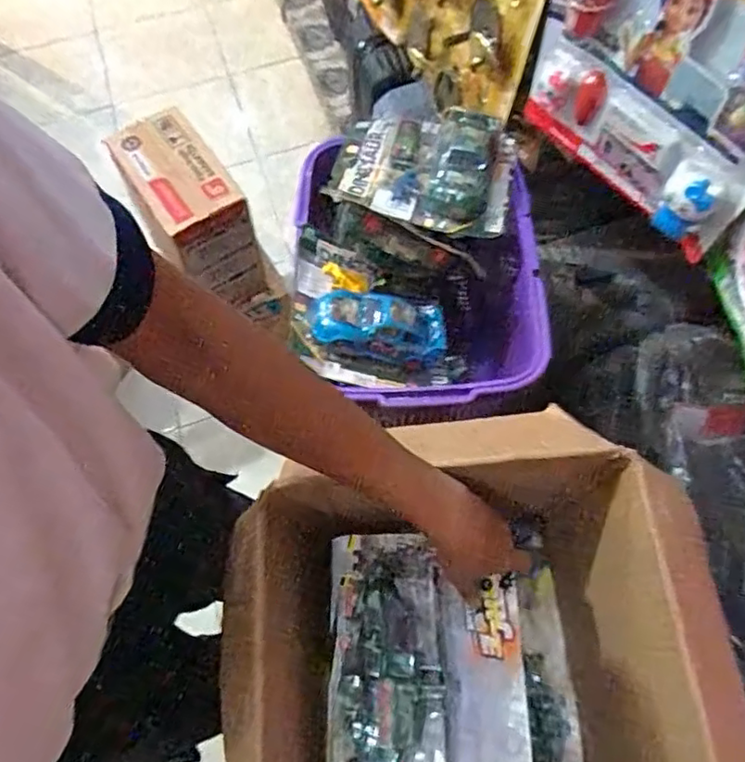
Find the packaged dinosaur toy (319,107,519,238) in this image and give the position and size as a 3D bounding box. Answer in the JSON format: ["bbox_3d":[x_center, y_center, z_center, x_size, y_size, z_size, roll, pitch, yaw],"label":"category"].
[{"bbox_3d":[0.062,-0.275,0.766,0.226,0.049,0.185,10,66,8],"label":"packaged dinosaur toy"}]

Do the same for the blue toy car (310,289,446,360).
[{"bbox_3d":[0.010,-0.069,0.699,0.155,0.036,0.069,7,64,-10],"label":"blue toy car"}]

